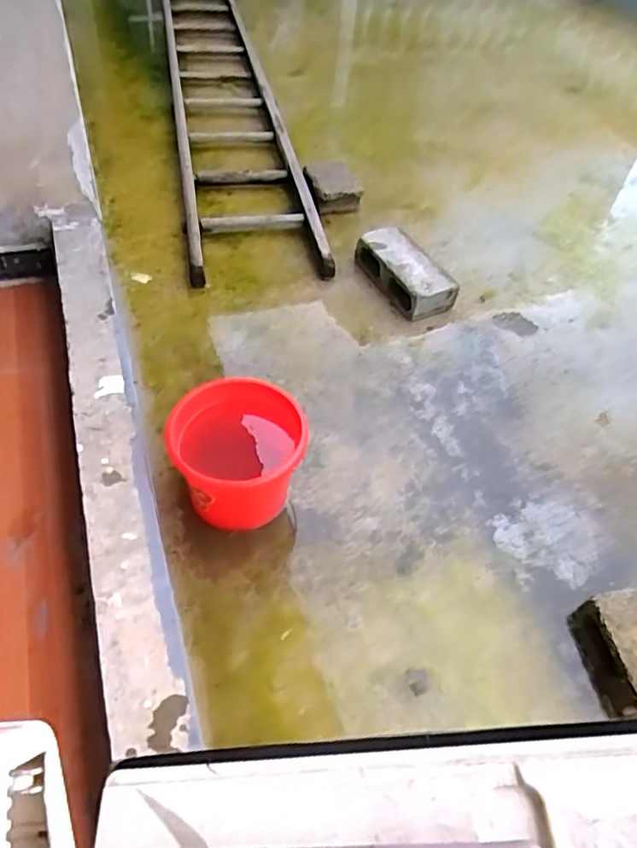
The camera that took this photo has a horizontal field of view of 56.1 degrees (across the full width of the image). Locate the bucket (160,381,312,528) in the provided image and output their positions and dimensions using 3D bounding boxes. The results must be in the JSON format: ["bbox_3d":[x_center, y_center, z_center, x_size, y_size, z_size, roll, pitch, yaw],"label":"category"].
[{"bbox_3d":[-0.191,0.074,1.448,0.298,0.282,0.296,3,50,-4],"label":"bucket"}]

